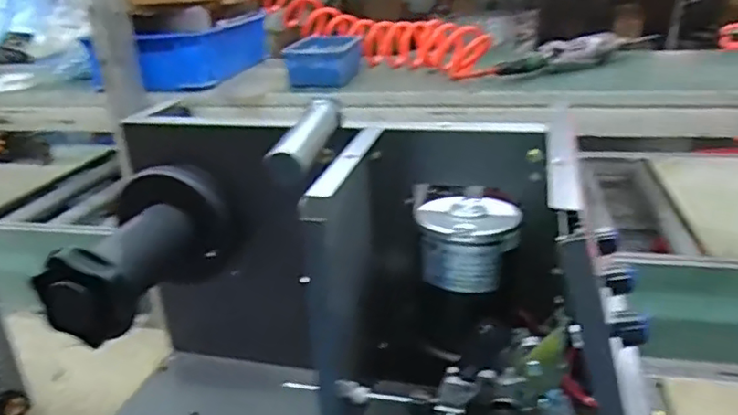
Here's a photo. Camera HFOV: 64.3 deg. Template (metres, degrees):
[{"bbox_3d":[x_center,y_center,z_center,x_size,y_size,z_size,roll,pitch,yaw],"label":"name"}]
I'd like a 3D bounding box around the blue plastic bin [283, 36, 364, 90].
[{"bbox_3d":[-0.065,-0.224,0.884,0.099,0.060,0.123,0,23,9],"label":"blue plastic bin"}]

